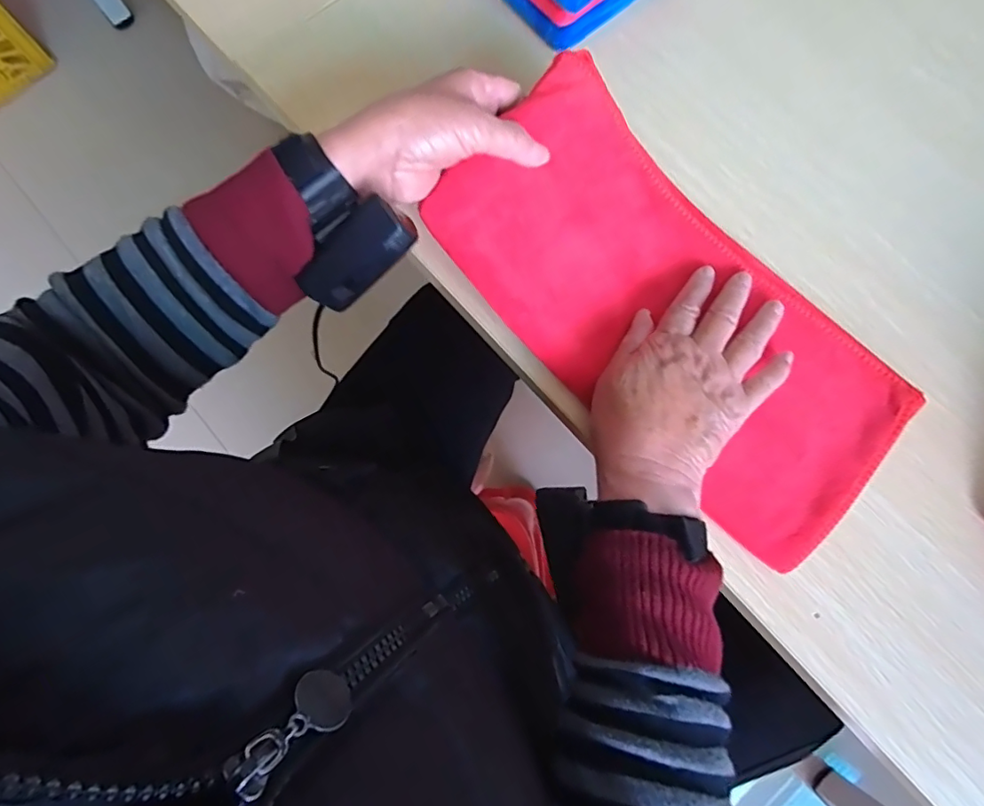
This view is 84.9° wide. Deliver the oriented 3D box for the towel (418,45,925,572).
[{"bbox_3d":[0.115,-0.059,0.348,0.315,0.040,0.155,43,82,0],"label":"towel"}]

